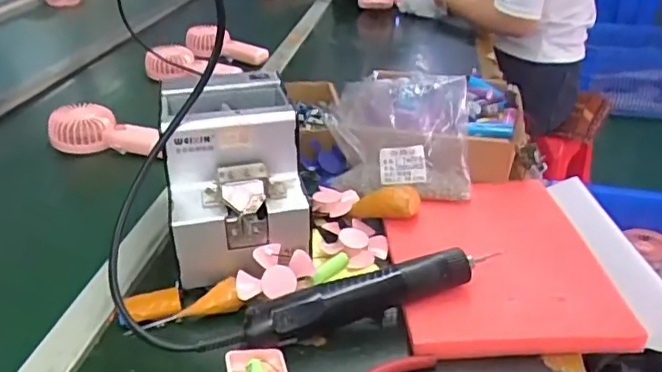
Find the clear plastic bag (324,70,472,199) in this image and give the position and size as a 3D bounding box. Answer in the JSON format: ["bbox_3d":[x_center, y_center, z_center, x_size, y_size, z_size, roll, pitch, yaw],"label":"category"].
[{"bbox_3d":[0.078,-0.068,0.652,0.147,0.105,0.117,-3,30,-6],"label":"clear plastic bag"}]

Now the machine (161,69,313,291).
[{"bbox_3d":[-0.096,-0.019,0.566,0.124,0.147,0.162,-7,31,-12],"label":"machine"}]

